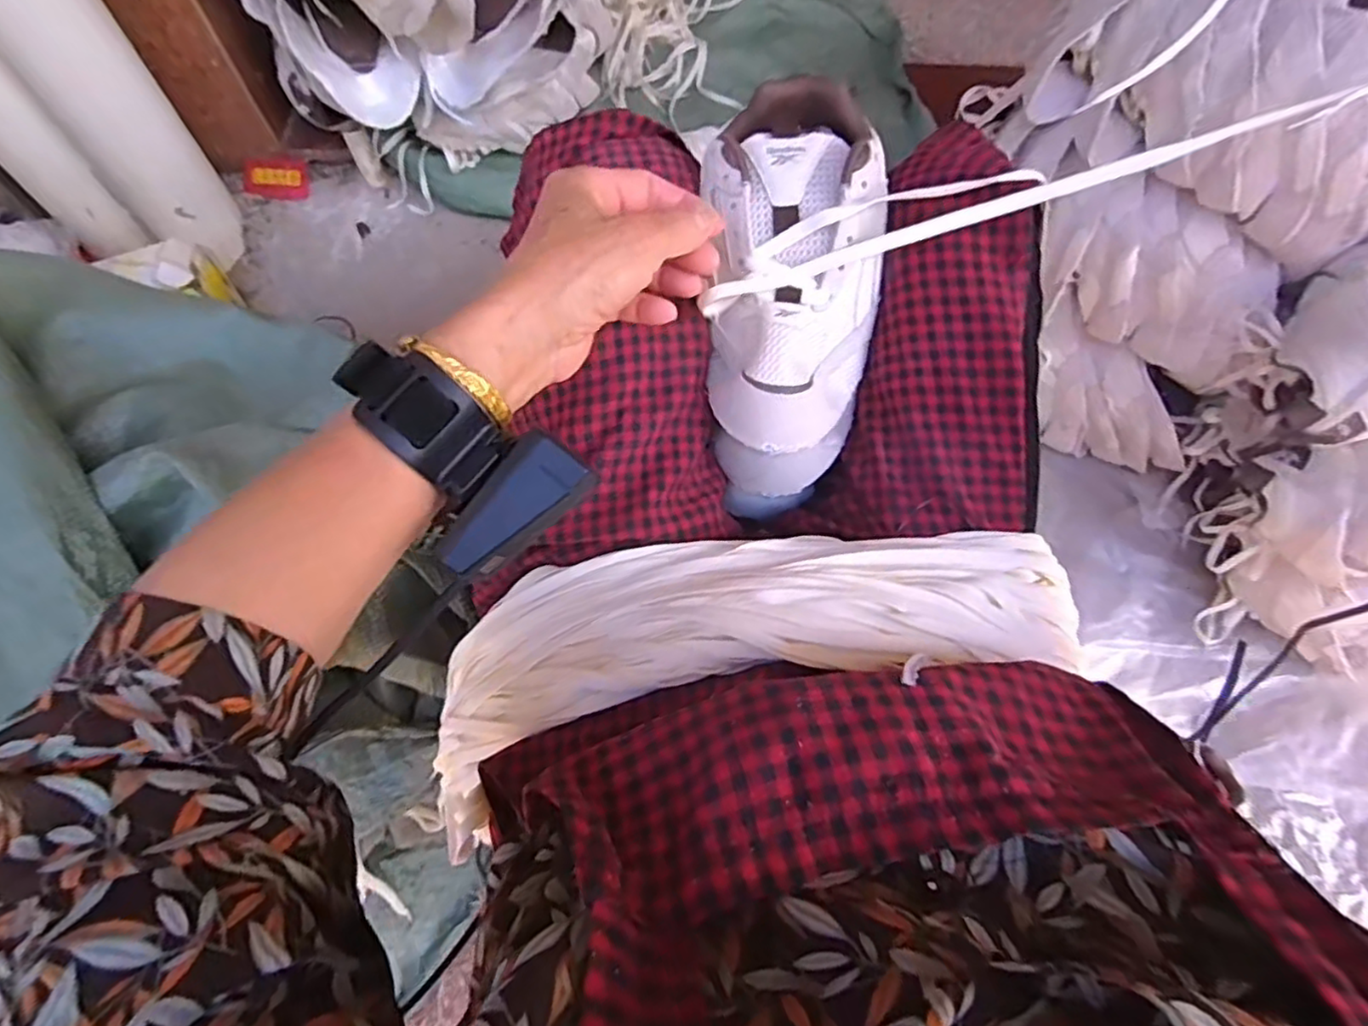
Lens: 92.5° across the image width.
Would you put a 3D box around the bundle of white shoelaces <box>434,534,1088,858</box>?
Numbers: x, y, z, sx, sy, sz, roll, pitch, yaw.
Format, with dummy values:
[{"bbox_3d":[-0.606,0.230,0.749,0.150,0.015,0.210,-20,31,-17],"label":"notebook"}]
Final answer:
[{"bbox_3d":[0.035,0.066,0.374,0.376,0.106,0.125,-14,68,-9],"label":"bundle of white shoelaces"}]

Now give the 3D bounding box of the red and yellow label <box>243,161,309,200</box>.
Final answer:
[{"bbox_3d":[-0.571,-0.468,0.918,0.086,0.008,0.050,2,93,-5],"label":"red and yellow label"}]

